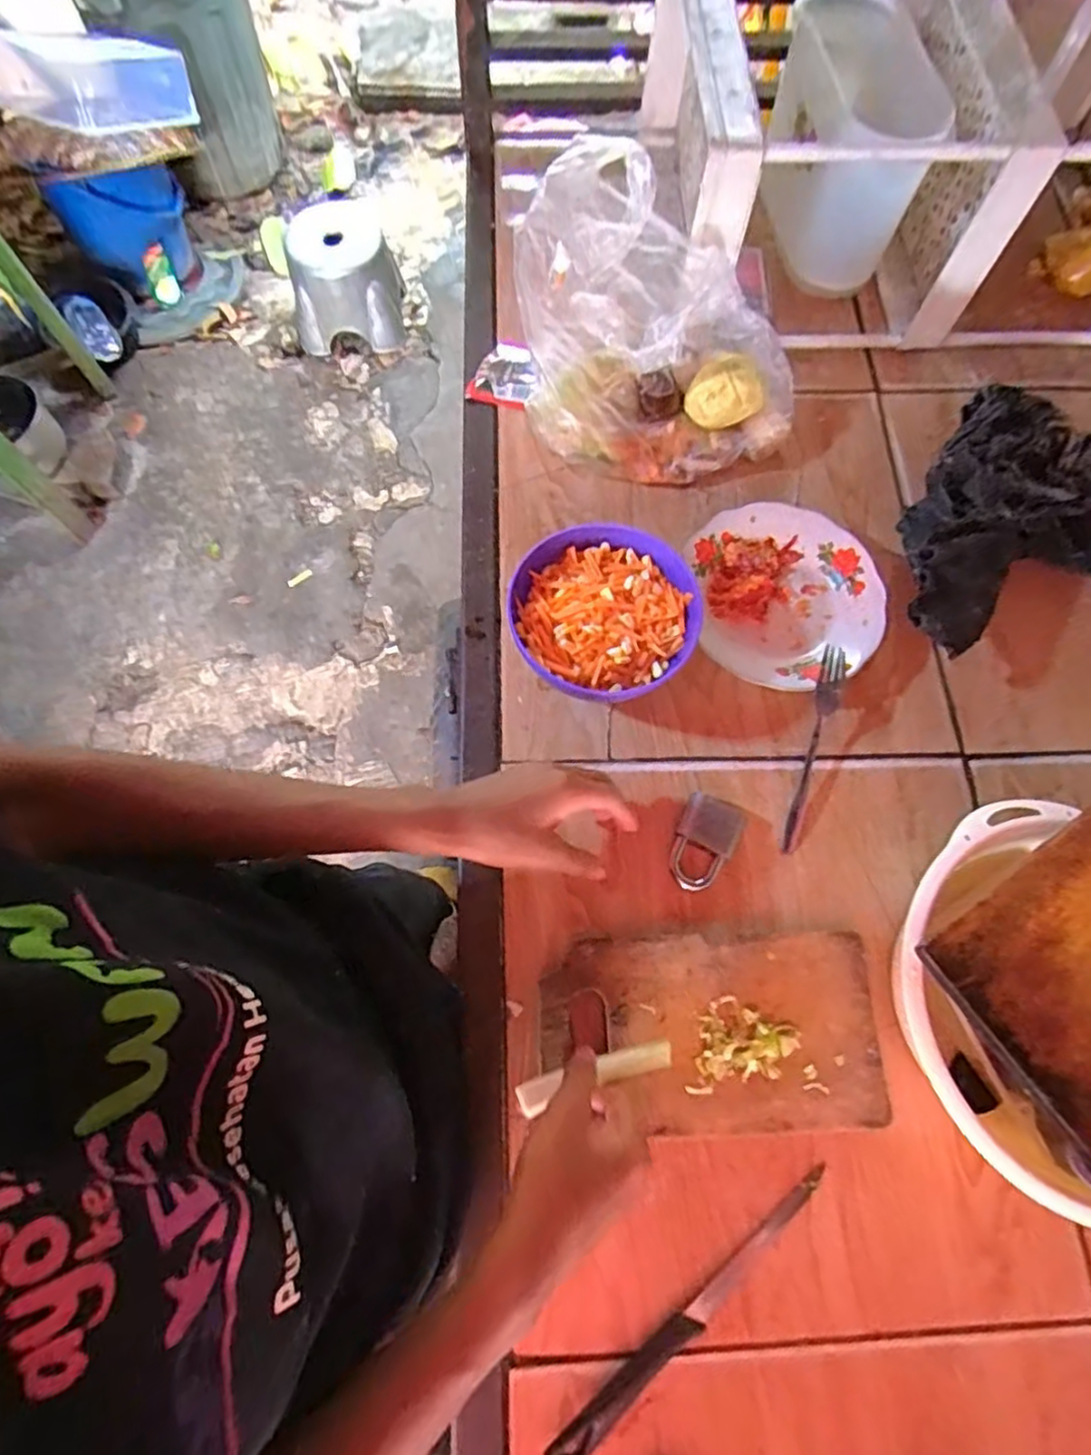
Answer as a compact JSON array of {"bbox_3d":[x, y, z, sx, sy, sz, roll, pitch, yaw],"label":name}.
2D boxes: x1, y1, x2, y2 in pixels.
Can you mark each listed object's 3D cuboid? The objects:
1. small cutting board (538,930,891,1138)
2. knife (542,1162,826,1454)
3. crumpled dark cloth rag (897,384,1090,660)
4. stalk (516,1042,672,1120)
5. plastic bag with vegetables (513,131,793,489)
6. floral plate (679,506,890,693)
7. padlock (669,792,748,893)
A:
[{"bbox_3d":[0.119,0.222,0.506,0.239,0.017,0.132,-1,70,-3],"label":"small cutting board"},{"bbox_3d":[0.101,0.380,0.450,0.240,0.019,0.019,-36,75,-14],"label":"knife"},{"bbox_3d":[0.406,-0.188,0.613,0.289,0.114,0.199,-21,72,-7],"label":"crumpled dark cloth rag"},{"bbox_3d":[0.033,0.227,0.450,0.105,0.011,0.019,-10,70,-18],"label":"stalk"},{"bbox_3d":[0.102,-0.383,0.650,0.244,0.158,0.256,-11,71,-6],"label":"plastic bag with vegetables"},{"bbox_3d":[0.216,-0.116,0.624,0.162,0.035,0.175,1,70,-2],"label":"floral plate"},{"bbox_3d":[0.126,0.094,0.551,0.048,0.023,0.073,24,71,6],"label":"padlock"}]

